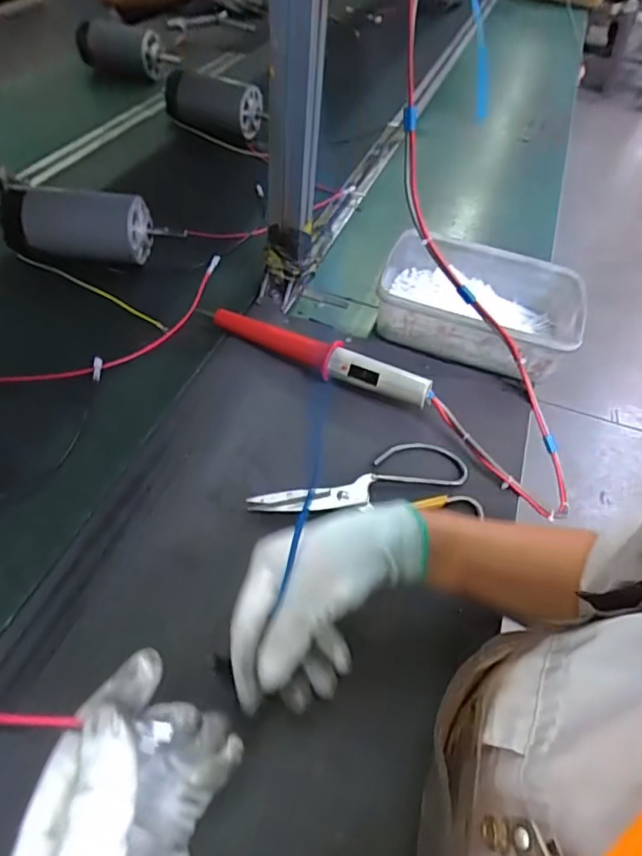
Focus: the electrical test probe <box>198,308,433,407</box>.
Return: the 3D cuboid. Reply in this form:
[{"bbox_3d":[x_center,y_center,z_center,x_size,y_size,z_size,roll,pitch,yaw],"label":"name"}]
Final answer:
[{"bbox_3d":[-0.013,-0.081,0.570,0.264,0.044,0.026,26,52,16],"label":"electrical test probe"}]

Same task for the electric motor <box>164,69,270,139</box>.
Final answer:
[{"bbox_3d":[-0.190,-0.577,0.968,0.167,0.088,0.079,30,53,19],"label":"electric motor"}]

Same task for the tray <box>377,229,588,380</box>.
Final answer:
[{"bbox_3d":[0.180,-0.138,0.626,0.223,0.072,0.158,18,50,10],"label":"tray"}]

